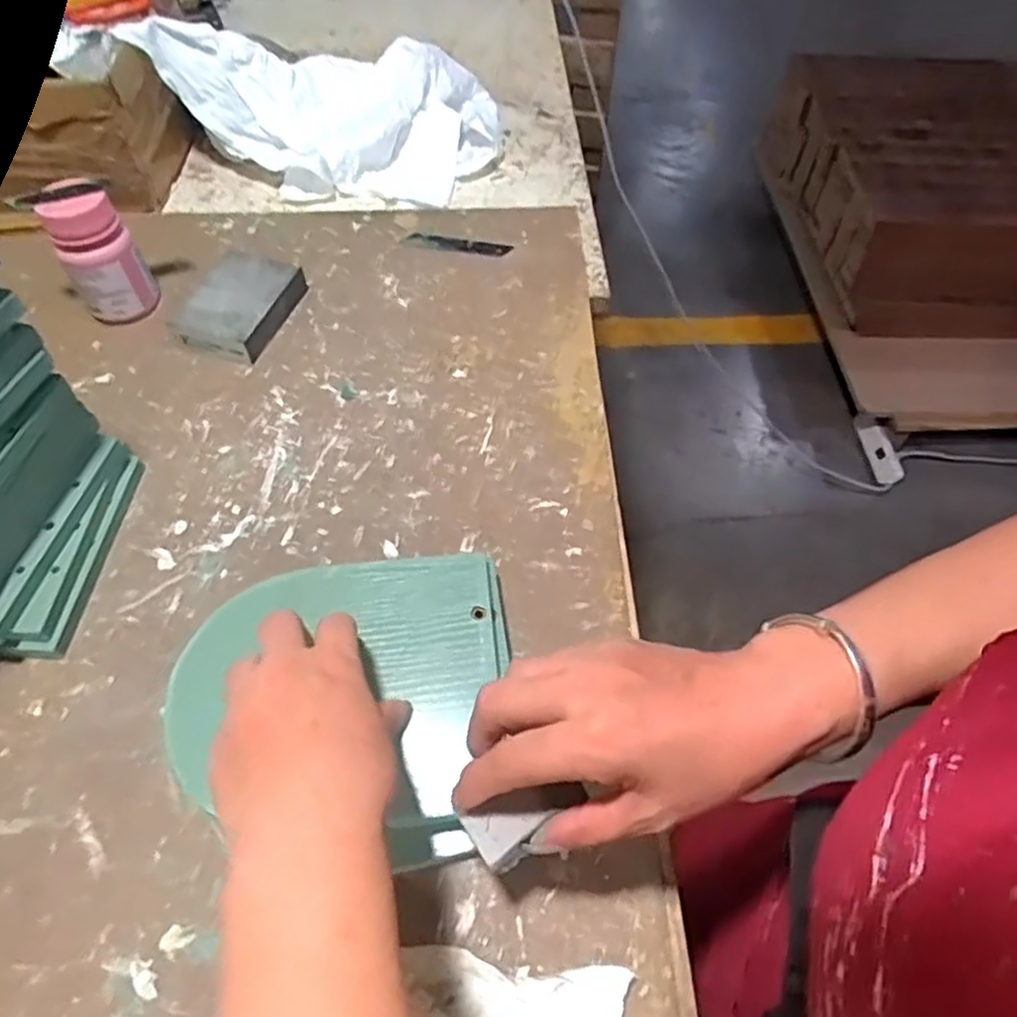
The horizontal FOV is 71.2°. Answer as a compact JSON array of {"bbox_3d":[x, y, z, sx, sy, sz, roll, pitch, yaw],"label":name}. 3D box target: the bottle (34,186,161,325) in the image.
[{"bbox_3d":[-0.325,-0.202,0.568,0.057,0.099,0.050,-22,58,-15],"label":"bottle"}]

